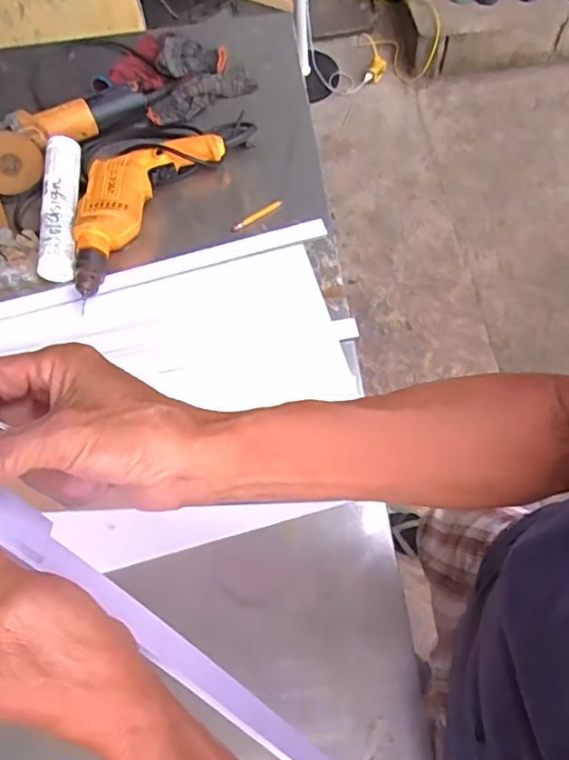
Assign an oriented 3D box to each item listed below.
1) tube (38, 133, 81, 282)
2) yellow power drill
[{"bbox_3d":[-0.321,-0.250,0.790,0.054,0.057,0.221,-3,65,0],"label":"tube"},{"bbox_3d":[-0.229,-0.267,0.793,0.128,0.053,0.317,31,69,14],"label":"yellow power drill"}]

